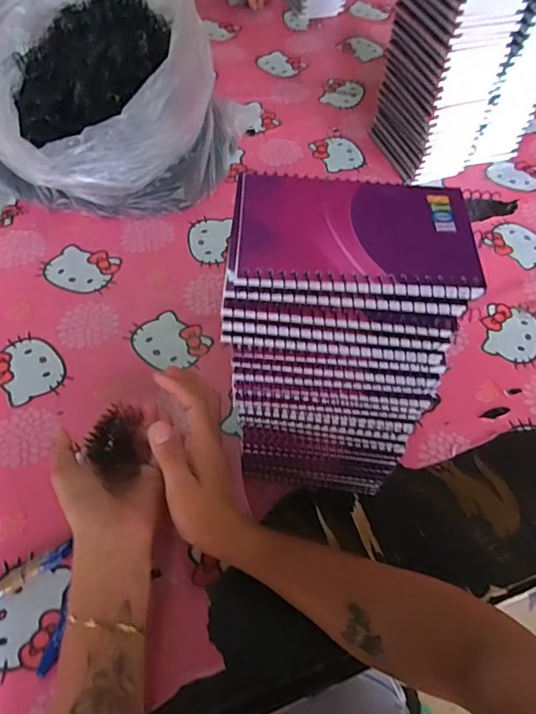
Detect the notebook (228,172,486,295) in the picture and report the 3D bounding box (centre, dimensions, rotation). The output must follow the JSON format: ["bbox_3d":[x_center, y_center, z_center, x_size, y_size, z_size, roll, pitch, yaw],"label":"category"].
[{"bbox_3d":[0.047,-0.070,0.279,0.130,0.006,0.082,4,58,-1],"label":"notebook"}]

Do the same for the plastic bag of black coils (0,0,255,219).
[{"bbox_3d":[-0.216,-0.348,0.670,0.329,0.168,0.334,21,59,9],"label":"plastic bag of black coils"}]

